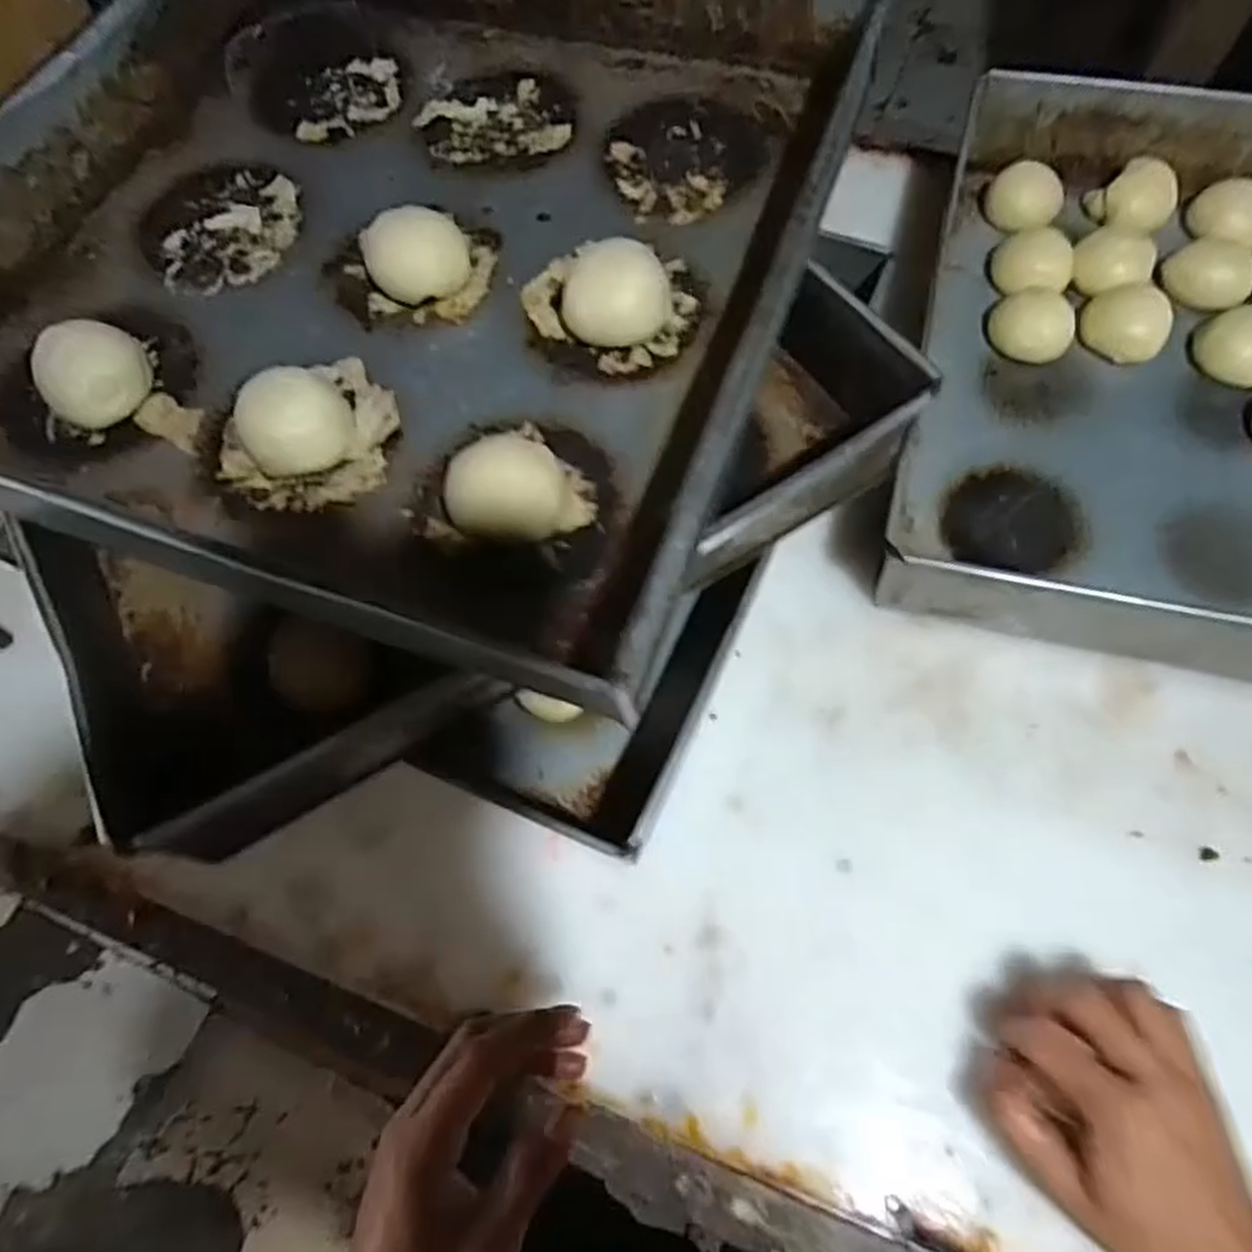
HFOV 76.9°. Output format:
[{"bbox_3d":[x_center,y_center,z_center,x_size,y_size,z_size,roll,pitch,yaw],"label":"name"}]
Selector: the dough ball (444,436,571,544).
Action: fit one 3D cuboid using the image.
[{"bbox_3d":[-0.050,-0.055,0.334,0.049,0.040,0.041,-20,67,-7],"label":"dough ball"}]

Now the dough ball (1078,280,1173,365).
[{"bbox_3d":[0.344,-0.209,0.542,0.054,0.031,0.044,36,72,16],"label":"dough ball"}]

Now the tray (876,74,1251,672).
[{"bbox_3d":[0.412,-0.157,0.491,0.432,0.088,0.418,15,68,9],"label":"tray"}]

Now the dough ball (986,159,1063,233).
[{"bbox_3d":[0.297,-0.319,0.589,0.053,0.034,0.043,29,71,14],"label":"dough ball"}]

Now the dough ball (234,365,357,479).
[{"bbox_3d":[-0.151,-0.093,0.357,0.049,0.037,0.041,-35,69,-12],"label":"dough ball"}]

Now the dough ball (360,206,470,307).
[{"bbox_3d":[-0.105,-0.186,0.401,0.049,0.031,0.044,-20,67,-7],"label":"dough ball"}]

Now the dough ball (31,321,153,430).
[{"bbox_3d":[-0.256,-0.122,0.378,0.045,0.034,0.050,38,73,17],"label":"dough ball"}]

